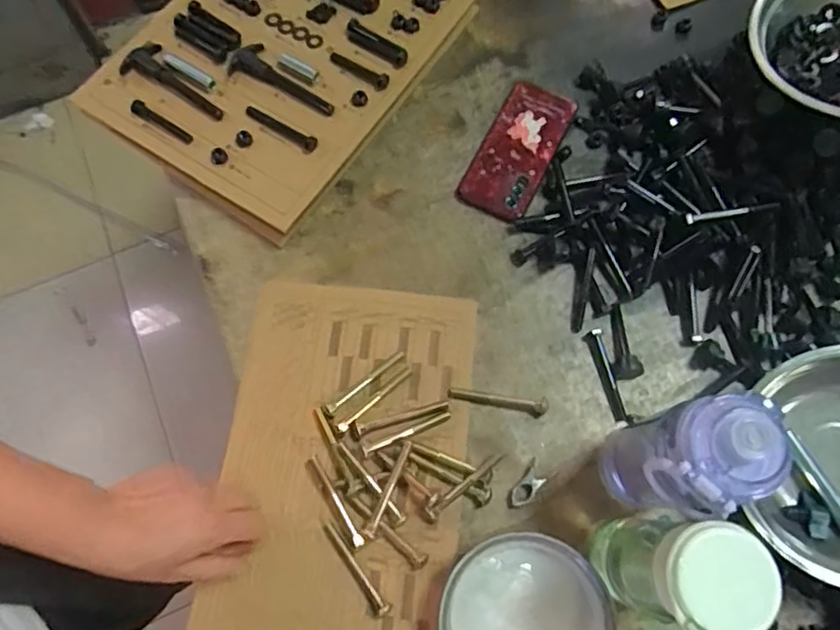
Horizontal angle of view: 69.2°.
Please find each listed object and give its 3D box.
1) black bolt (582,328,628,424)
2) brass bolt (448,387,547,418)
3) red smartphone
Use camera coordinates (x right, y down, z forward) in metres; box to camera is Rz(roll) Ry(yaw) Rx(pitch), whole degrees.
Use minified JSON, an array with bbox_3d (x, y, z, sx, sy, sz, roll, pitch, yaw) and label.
[{"bbox_3d":[0.188,0.060,0.608,0.016,0.017,0.093,-14,72,-5],"label":"black bolt"},{"bbox_3d":[0.076,0.083,0.597,0.096,0.014,0.015,10,71,2],"label":"brass bolt"},{"bbox_3d":[0.111,-0.189,0.689,0.081,0.014,0.171,26,73,8],"label":"red smartphone"}]

